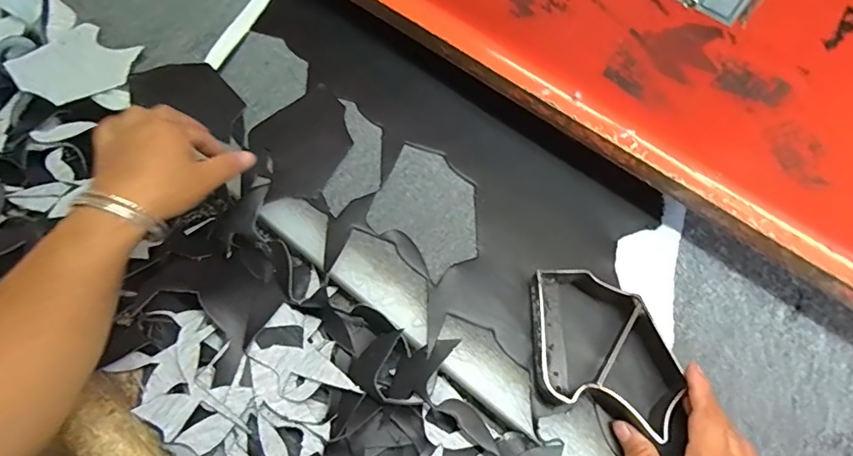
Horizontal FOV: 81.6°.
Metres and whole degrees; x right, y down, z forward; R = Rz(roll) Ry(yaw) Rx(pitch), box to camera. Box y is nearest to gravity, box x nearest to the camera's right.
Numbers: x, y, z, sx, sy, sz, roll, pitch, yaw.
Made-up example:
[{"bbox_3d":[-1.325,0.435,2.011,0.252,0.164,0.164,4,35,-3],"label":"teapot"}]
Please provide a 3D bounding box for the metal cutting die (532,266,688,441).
[{"bbox_3d":[0.146,0.099,0.414,0.136,0.041,0.111,18,69,8],"label":"metal cutting die"}]

